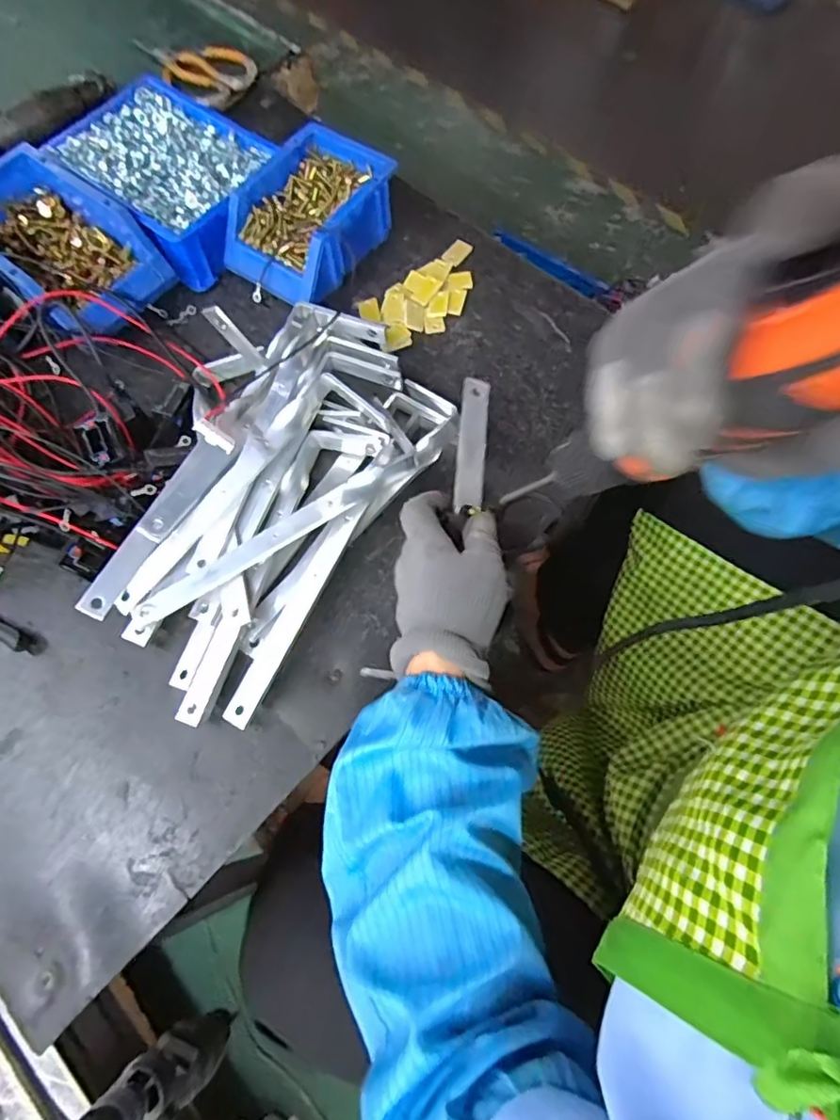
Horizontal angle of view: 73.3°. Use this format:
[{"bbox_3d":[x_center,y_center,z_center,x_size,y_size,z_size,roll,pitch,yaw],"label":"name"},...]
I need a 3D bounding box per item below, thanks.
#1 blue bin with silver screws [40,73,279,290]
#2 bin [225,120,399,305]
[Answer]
[{"bbox_3d":[-0.248,-0.383,0.565,0.202,0.059,0.149,38,74,14],"label":"blue bin with silver screws"},{"bbox_3d":[-0.105,-0.325,0.544,0.122,0.071,0.153,36,74,14],"label":"bin"}]

